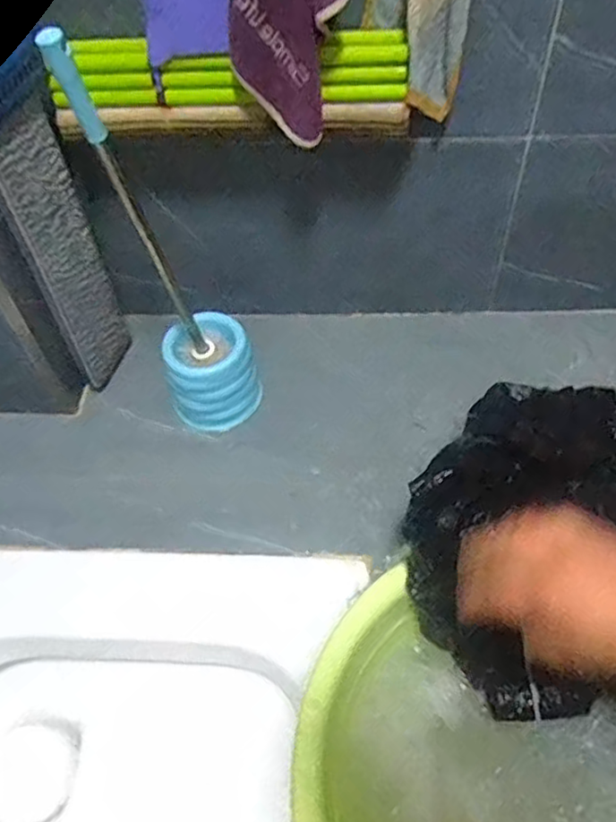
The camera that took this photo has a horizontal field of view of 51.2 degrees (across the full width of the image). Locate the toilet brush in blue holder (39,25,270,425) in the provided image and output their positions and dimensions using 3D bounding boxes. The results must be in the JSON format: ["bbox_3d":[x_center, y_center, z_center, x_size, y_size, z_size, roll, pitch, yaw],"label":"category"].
[{"bbox_3d":[-0.141,-0.150,0.713,0.121,0.470,0.096,-12,54,-3],"label":"toilet brush in blue holder"}]

